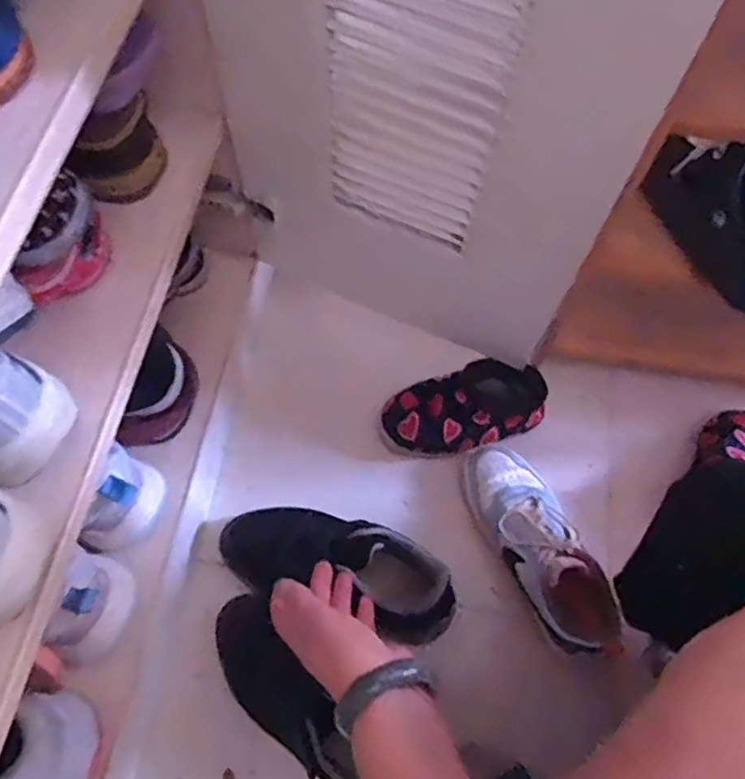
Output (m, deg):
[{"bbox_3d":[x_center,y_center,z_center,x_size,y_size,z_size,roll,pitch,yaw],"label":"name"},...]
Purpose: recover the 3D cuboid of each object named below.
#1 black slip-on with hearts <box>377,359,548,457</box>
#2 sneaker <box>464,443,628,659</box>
[{"bbox_3d":[0.115,0.022,0.794,0.206,0.060,0.094,-15,65,-8],"label":"black slip-on with hearts"},{"bbox_3d":[0.192,0.166,0.711,0.094,0.081,0.253,-21,66,-11],"label":"sneaker"}]

